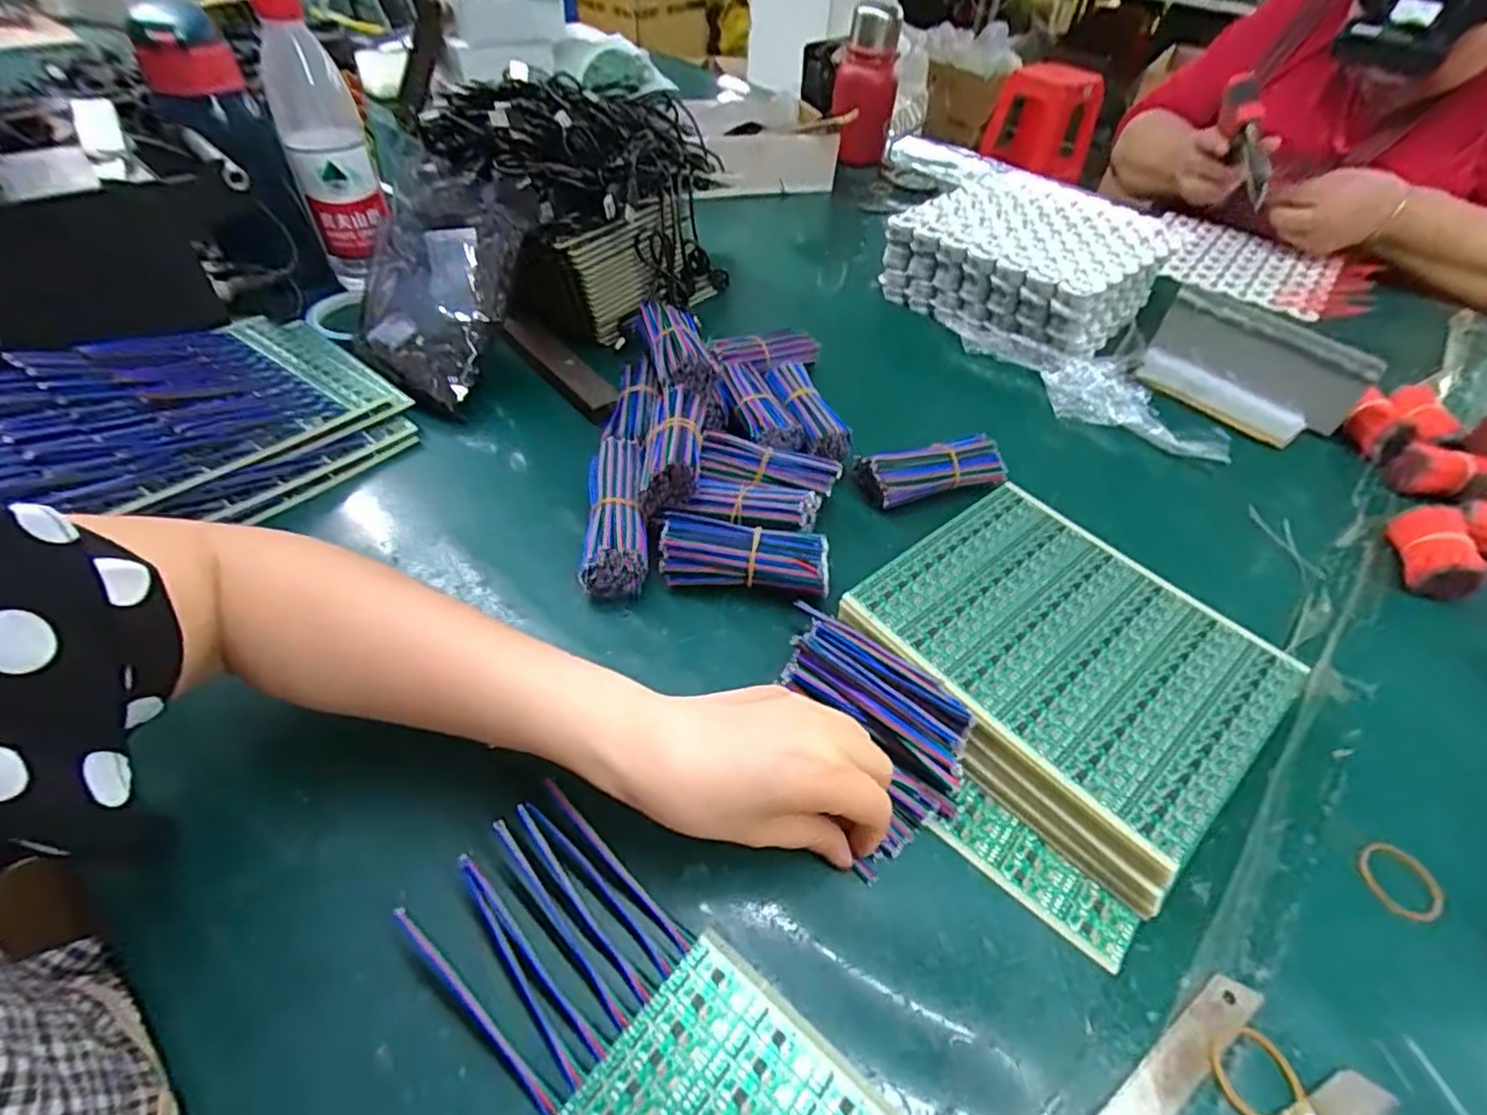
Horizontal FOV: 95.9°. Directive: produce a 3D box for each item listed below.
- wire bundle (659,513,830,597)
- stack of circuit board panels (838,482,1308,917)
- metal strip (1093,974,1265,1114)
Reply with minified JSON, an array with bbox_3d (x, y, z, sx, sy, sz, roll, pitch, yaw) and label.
[{"bbox_3d":[0.001,0.002,0.415,0.101,0.039,0.034,9,48,4],"label":"wire bundle"},{"bbox_3d":[0.178,0.054,0.382,0.179,0.036,0.193,-33,58,-29],"label":"stack of circuit board panels"},{"bbox_3d":[0.176,0.202,0.269,0.098,0.004,0.019,-24,54,-23],"label":"metal strip"}]

